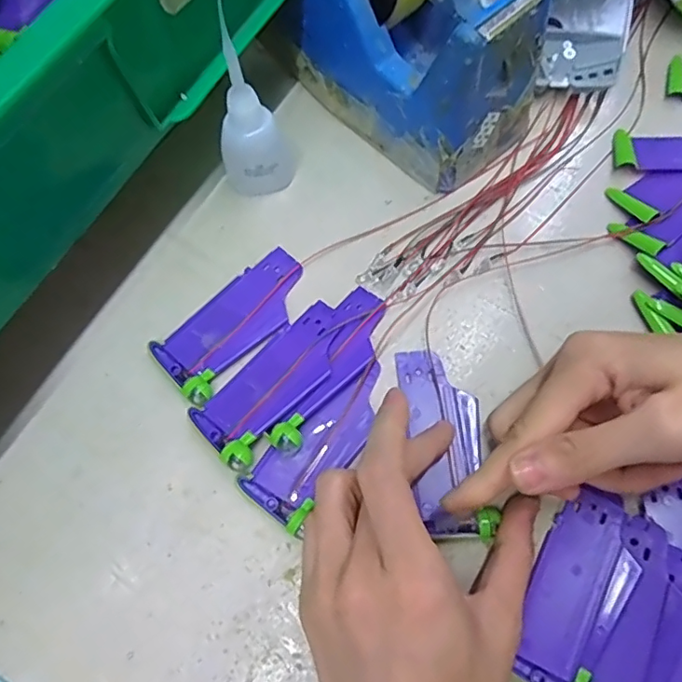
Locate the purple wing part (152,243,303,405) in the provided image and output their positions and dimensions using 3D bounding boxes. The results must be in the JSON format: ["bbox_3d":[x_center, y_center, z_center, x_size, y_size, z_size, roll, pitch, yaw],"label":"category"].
[{"bbox_3d":[-0.053,-0.011,0.287,0.088,0.006,0.041,-42,75,-12],"label":"purple wing part"}]

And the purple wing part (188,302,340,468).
[{"bbox_3d":[-0.031,0.018,0.271,0.037,0.017,0.088,41,77,14],"label":"purple wing part"}]

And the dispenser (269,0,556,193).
[{"bbox_3d":[0.019,-0.183,0.292,0.077,0.105,0.188,-41,75,-12],"label":"dispenser"}]

